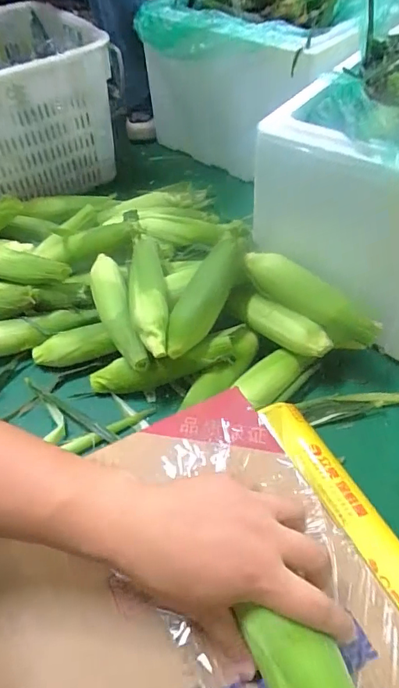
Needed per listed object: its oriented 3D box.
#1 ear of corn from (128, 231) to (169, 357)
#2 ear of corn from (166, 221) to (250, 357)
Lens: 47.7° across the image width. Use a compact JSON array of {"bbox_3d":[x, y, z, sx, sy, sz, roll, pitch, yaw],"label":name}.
[{"bbox_3d":[-0.077,-0.074,0.672,0.054,0.059,0.216,-8,50,-3],"label":"ear of corn"},{"bbox_3d":[0.009,-0.076,0.652,0.061,0.048,0.212,26,80,23],"label":"ear of corn"}]

